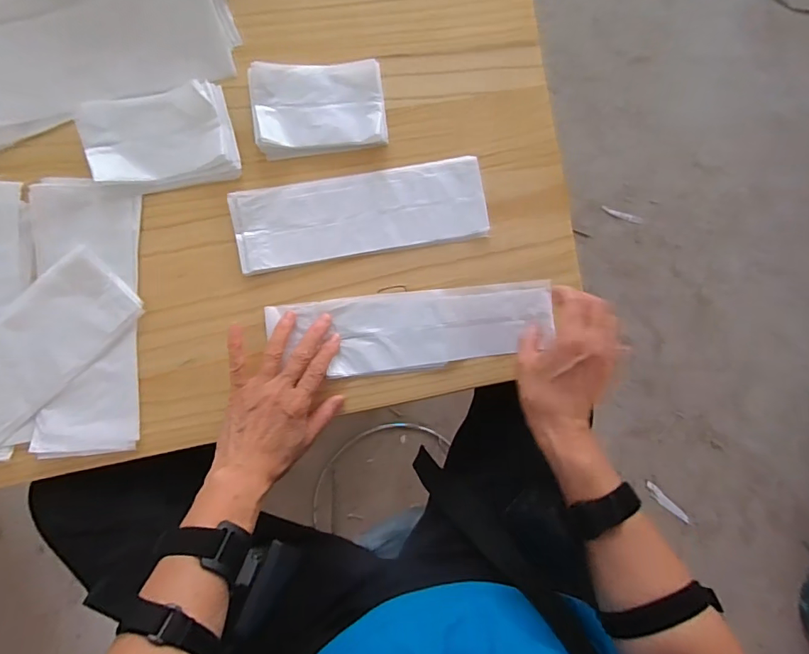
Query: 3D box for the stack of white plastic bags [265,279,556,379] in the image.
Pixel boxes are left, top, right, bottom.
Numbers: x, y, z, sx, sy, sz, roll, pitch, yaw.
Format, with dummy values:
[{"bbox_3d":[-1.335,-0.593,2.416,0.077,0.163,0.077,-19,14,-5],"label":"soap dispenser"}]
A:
[{"bbox_3d":[0.013,0.003,0.488,0.286,0.014,0.082,-6,91,-9],"label":"stack of white plastic bags"}]

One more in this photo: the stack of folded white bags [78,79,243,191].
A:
[{"bbox_3d":[-0.232,-0.179,0.448,0.131,0.019,0.085,-13,92,-7],"label":"stack of folded white bags"}]

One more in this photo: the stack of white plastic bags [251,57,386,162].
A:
[{"bbox_3d":[-0.086,-0.220,0.471,0.129,0.022,0.080,-6,91,-7],"label":"stack of white plastic bags"}]

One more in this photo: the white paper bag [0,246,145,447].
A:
[{"bbox_3d":[-0.369,0.039,0.438,0.085,0.014,0.253,45,85,-5],"label":"white paper bag"}]

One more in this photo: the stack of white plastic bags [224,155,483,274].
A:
[{"bbox_3d":[-0.043,-0.117,0.484,0.254,0.007,0.083,-10,92,-7],"label":"stack of white plastic bags"}]

